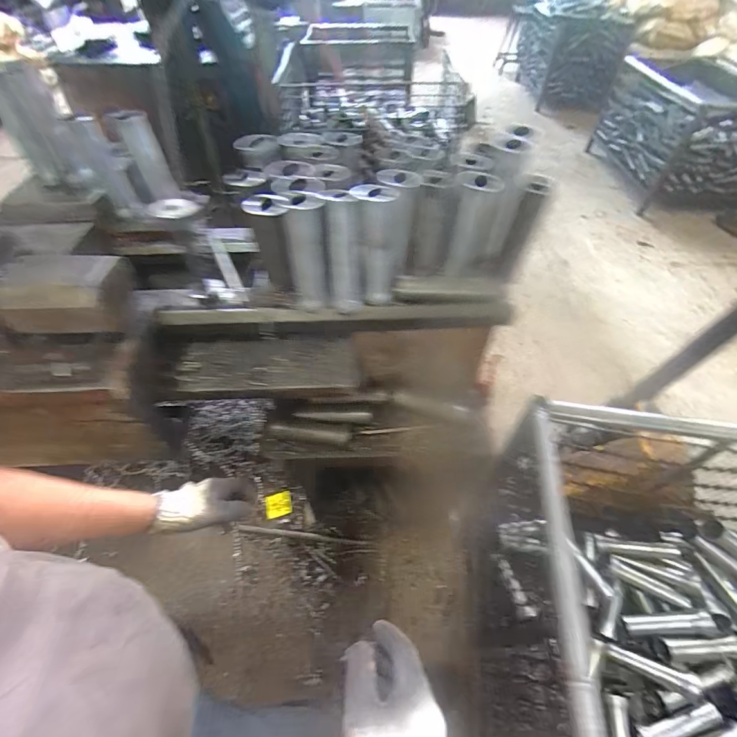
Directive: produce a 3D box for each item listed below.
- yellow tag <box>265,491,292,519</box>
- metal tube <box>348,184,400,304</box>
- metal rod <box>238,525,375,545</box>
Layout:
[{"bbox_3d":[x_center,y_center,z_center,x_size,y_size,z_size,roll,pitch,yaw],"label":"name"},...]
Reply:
[{"bbox_3d":[-0.325,0.491,1.301,0.095,0.007,0.081,-17,59,0],"label":"yellow tag"},{"bbox_3d":[0.012,-0.195,0.591,0.064,0.176,0.063,2,52,2],"label":"metal tube"},{"bbox_3d":[-0.216,0.563,1.221,0.461,0.018,0.020,5,52,5],"label":"metal rod"}]

